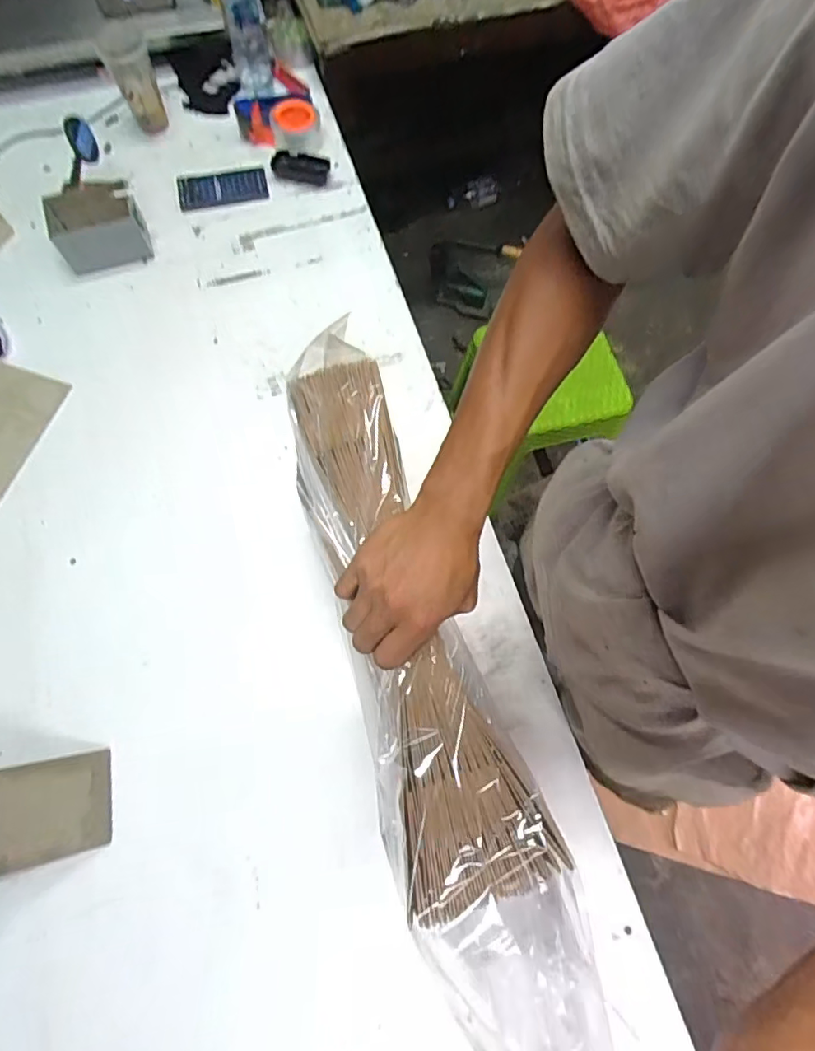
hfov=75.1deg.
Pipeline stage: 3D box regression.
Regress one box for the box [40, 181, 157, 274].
[{"bbox_3d":[-0.526,-0.511,0.903,0.155,0.076,0.106,-11,71,-4],"label":"box"}]

